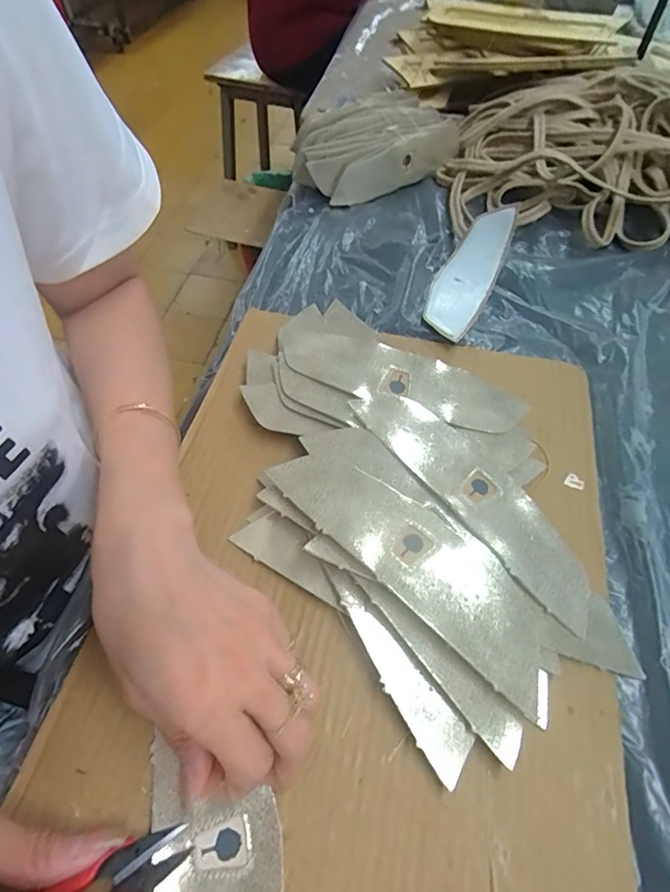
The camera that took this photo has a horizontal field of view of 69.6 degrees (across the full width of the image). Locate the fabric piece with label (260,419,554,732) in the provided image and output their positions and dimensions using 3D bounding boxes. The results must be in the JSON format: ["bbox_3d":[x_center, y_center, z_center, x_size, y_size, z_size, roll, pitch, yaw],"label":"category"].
[{"bbox_3d":[0.046,0.060,0.279,0.067,0.011,0.190,-33,65,-31],"label":"fabric piece with label"}]

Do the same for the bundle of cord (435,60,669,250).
[{"bbox_3d":[0.309,-0.309,0.503,0.361,0.101,0.211,3,56,2],"label":"bundle of cord"}]

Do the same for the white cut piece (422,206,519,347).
[{"bbox_3d":[0.118,-0.157,0.434,0.053,0.037,0.153,20,58,13],"label":"white cut piece"}]

